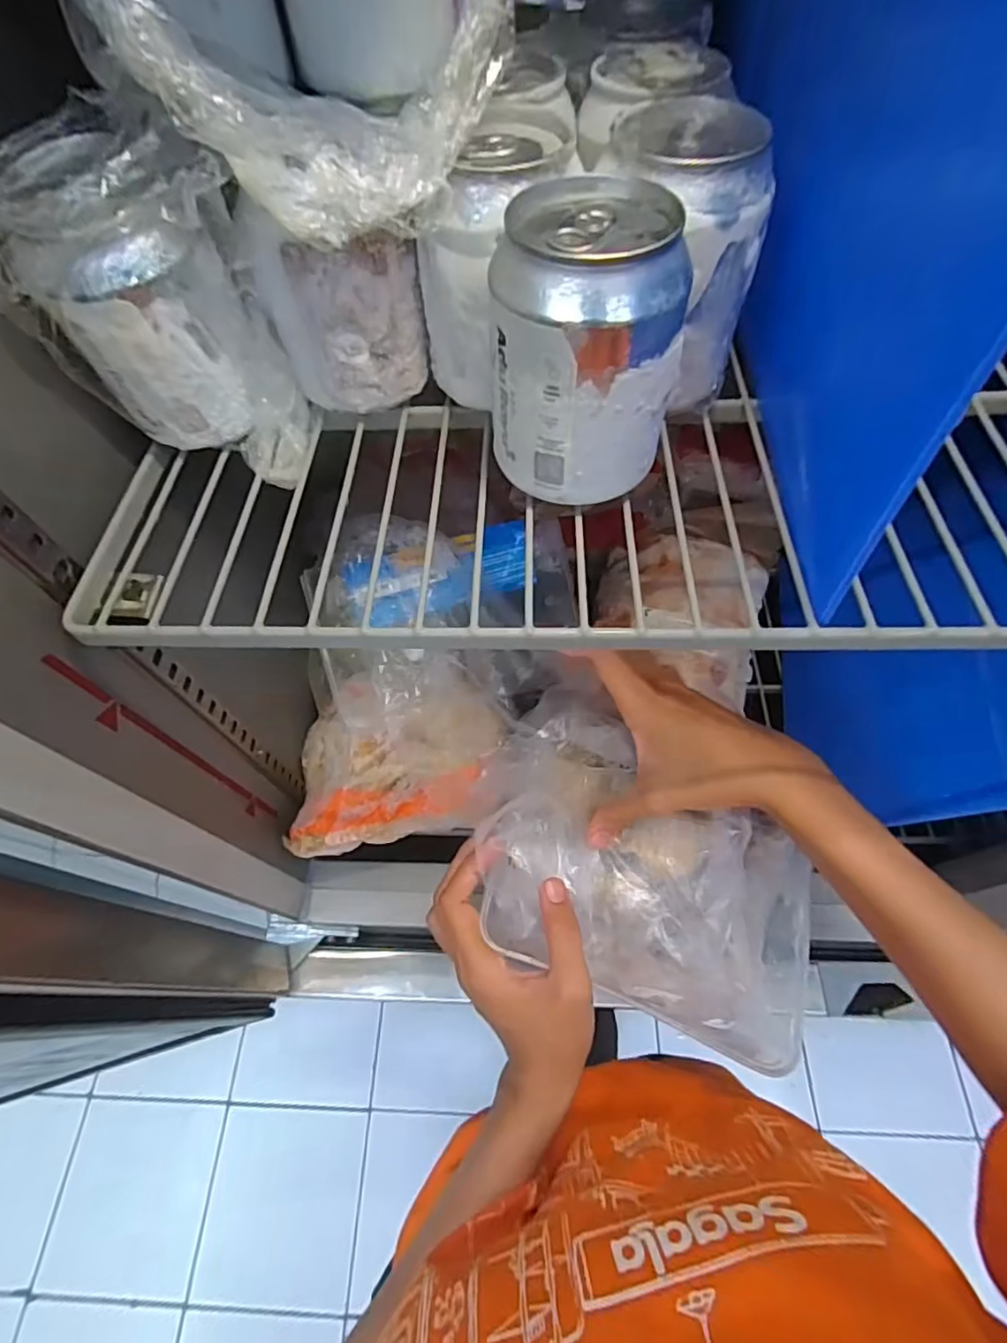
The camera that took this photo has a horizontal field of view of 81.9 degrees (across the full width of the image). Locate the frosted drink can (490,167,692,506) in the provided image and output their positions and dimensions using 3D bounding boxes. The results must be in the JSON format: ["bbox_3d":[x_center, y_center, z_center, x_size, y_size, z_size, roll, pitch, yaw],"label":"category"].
[{"bbox_3d":[0.031,-0.111,0.206,0.062,0.085,0.058,11,62,10],"label":"frosted drink can"}]

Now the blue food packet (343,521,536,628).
[{"bbox_3d":[-0.046,-0.072,0.441,0.137,0.015,0.054,-15,97,-9],"label":"blue food packet"}]

